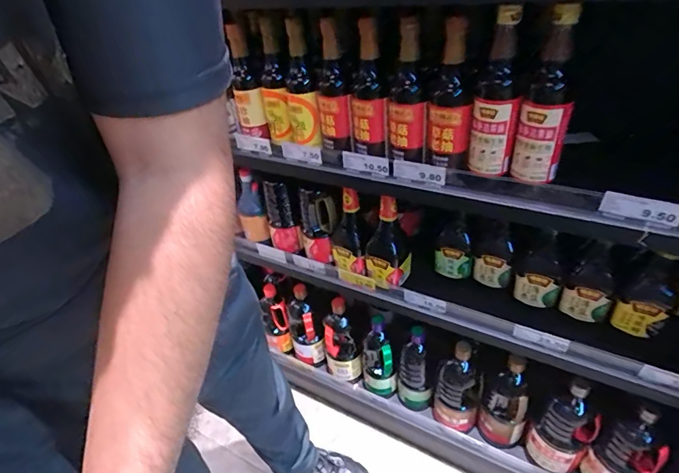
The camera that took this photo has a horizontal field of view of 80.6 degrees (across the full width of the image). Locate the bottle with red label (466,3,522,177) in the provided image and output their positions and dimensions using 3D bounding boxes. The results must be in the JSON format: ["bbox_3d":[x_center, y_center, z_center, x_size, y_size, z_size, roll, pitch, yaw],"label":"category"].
[{"bbox_3d":[0.220,-0.196,0.560,0.060,0.215,0.056,11,41,20],"label":"bottle with red label"}]

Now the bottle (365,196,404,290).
[{"bbox_3d":[0.087,0.013,0.829,0.070,0.204,0.066,-5,38,1],"label":"bottle"}]

